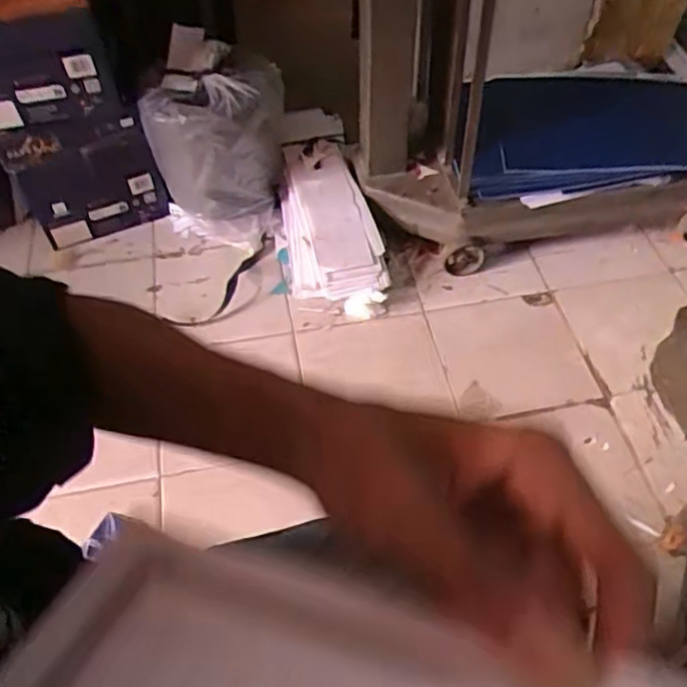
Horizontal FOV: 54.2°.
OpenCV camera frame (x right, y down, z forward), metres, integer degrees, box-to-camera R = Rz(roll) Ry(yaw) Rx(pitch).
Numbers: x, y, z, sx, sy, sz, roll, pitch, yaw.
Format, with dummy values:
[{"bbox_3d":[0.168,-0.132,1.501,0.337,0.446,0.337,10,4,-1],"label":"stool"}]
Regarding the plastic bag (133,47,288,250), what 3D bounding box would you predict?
[{"bbox_3d":[-0.279,-0.429,1.587,0.321,0.375,0.200,-12,52,-9],"label":"plastic bag"}]

